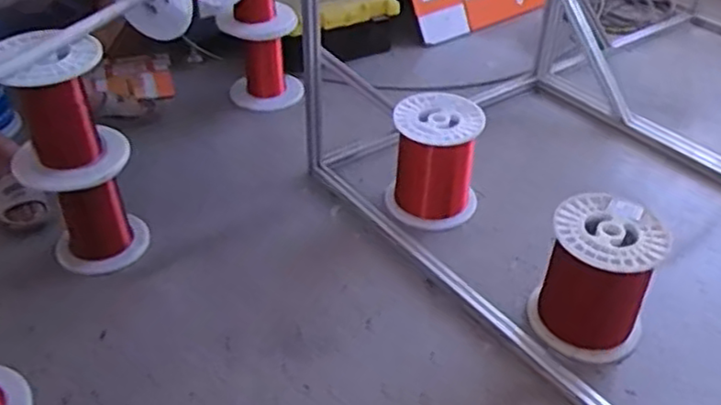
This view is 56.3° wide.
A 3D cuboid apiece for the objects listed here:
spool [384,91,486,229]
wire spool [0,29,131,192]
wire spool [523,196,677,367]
[{"bbox_3d":[0.173,-0.102,1.555,0.178,0.239,0.186,1,38,-1],"label":"spool"},{"bbox_3d":[-0.588,-0.170,1.308,0.222,0.262,0.209,-16,42,-21],"label":"wire spool"},{"bbox_3d":[0.440,0.139,1.260,0.197,0.236,0.198,1,38,-1],"label":"wire spool"}]

